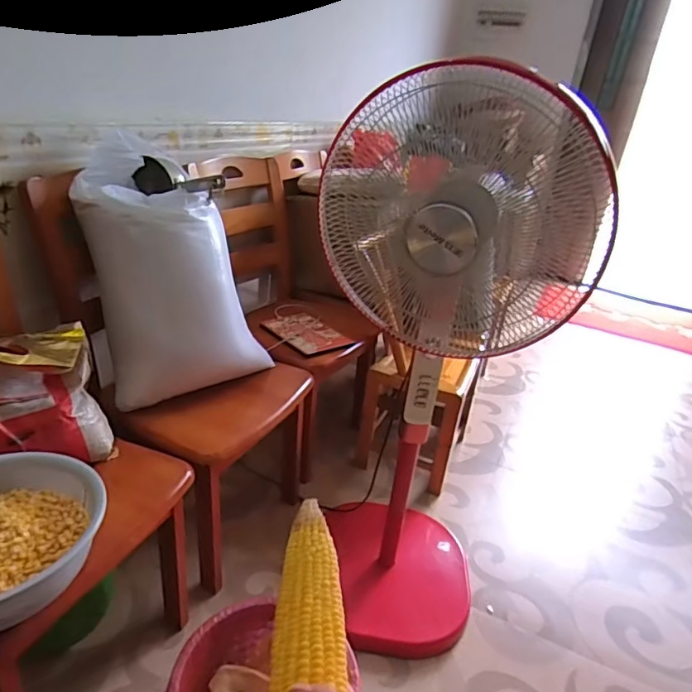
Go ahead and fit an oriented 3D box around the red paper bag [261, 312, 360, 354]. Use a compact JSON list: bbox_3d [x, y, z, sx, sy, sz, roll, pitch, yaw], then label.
[{"bbox_3d":[-0.110,-0.043,1.494,0.169,0.012,0.240,-17,36,-36],"label":"red paper bag"}]

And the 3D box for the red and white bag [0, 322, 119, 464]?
[{"bbox_3d":[-0.542,0.108,0.920,0.205,0.266,0.123,-11,10,-25],"label":"red and white bag"}]

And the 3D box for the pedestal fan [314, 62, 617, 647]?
[{"bbox_3d":[0.178,0.109,0.999,0.345,1.077,0.364,-20,38,-40],"label":"pedestal fan"}]

